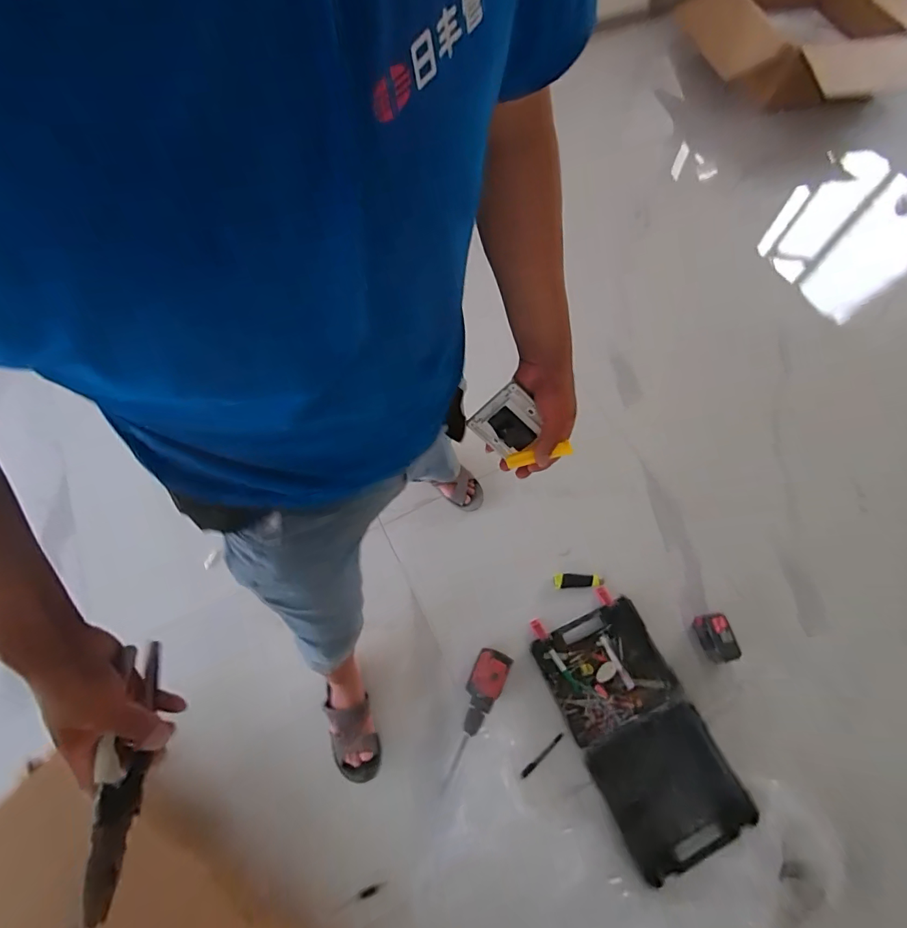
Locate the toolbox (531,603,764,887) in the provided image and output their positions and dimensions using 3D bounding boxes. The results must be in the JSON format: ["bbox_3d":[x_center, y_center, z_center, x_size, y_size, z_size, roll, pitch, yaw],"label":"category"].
[{"bbox_3d":[0.435,0.627,1.084,0.288,0.054,0.523,-22,67,-10],"label":"toolbox"}]

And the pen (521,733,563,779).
[{"bbox_3d":[0.211,0.690,1.067,0.133,0.013,0.015,-35,70,-15],"label":"pen"}]

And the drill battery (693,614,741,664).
[{"bbox_3d":[0.669,0.442,1.145,0.072,0.067,0.117,-16,66,-7],"label":"drill battery"}]

